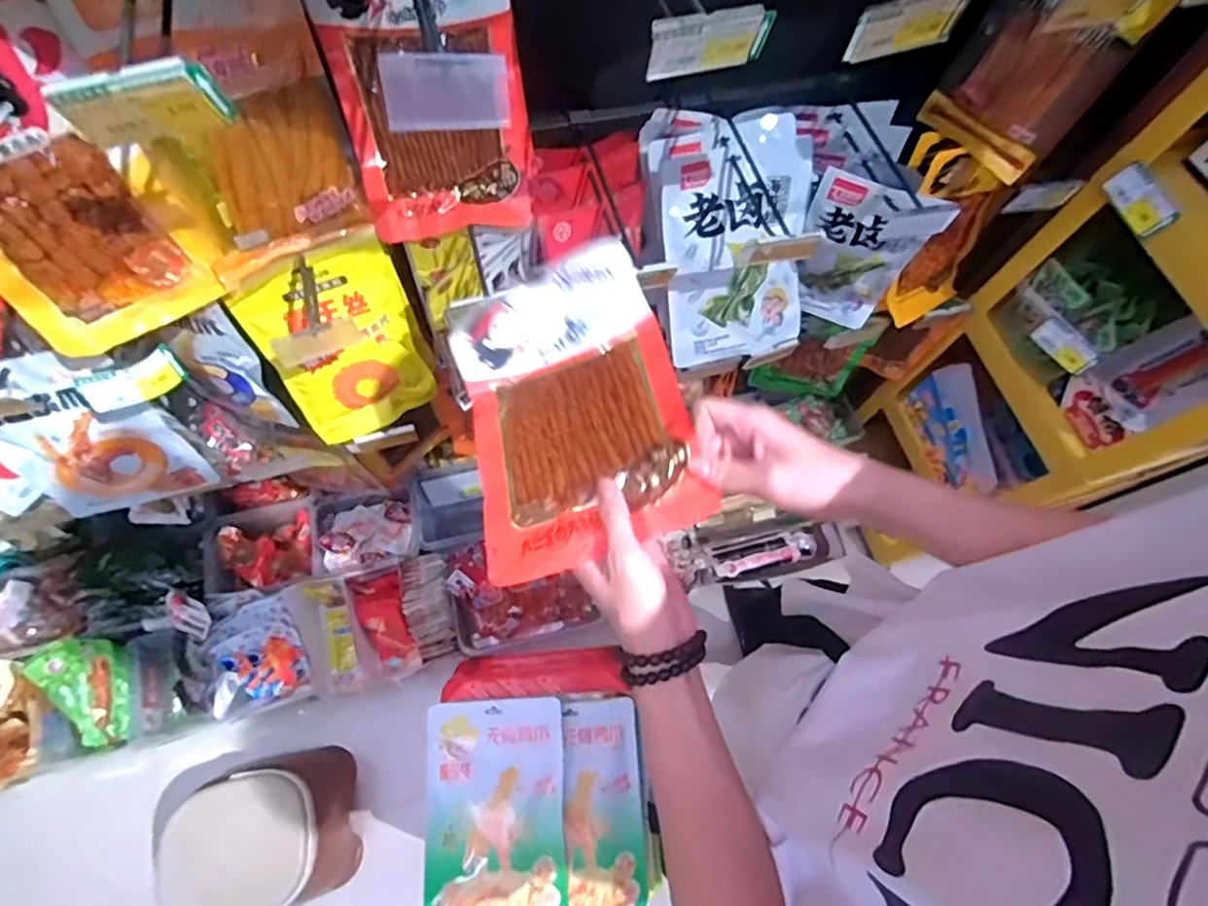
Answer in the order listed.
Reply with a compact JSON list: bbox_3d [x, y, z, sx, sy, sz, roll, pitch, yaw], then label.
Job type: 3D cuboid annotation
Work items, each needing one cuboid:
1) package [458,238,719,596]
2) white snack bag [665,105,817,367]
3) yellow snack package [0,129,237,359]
[{"bbox_3d":[-0.027,-0.044,0.485,0.171,0.033,0.264,-20,58,7],"label":"package"},{"bbox_3d":[0.183,-0.281,0.831,0.205,0.306,0.063,-14,32,-8],"label":"white snack bag"},{"bbox_3d":[-0.457,-0.185,0.541,0.170,0.170,0.028,-31,54,-11],"label":"yellow snack package"}]

